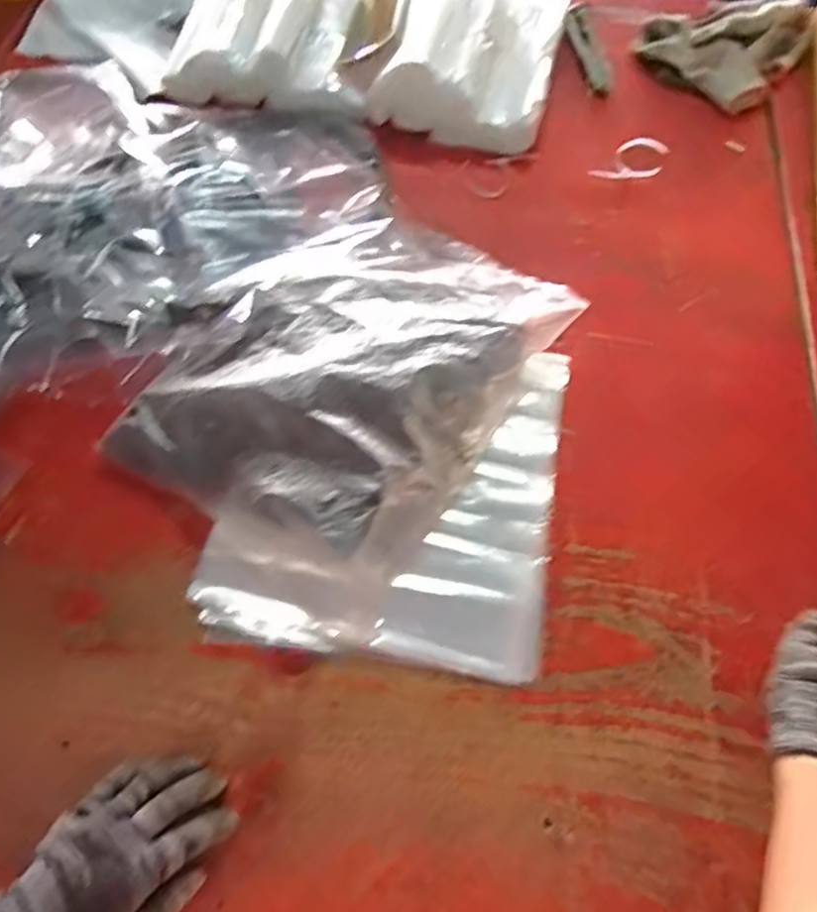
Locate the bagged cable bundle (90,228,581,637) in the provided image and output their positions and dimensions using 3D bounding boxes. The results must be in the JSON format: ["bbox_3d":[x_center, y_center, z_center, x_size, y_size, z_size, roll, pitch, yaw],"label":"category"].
[{"bbox_3d":[-0.063,-0.064,0.590,0.280,0.062,0.426,32,66,13],"label":"bagged cable bundle"}]

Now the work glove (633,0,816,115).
[{"bbox_3d":[0.407,-0.538,0.843,0.175,0.044,0.215,38,68,16],"label":"work glove"}]

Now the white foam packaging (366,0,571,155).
[{"bbox_3d":[0.077,-0.502,0.798,0.202,0.062,0.279,14,64,5],"label":"white foam packaging"}]

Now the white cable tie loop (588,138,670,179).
[{"bbox_3d":[0.257,-0.333,0.761,0.096,0.006,0.052,-40,71,-19],"label":"white cable tie loop"}]

